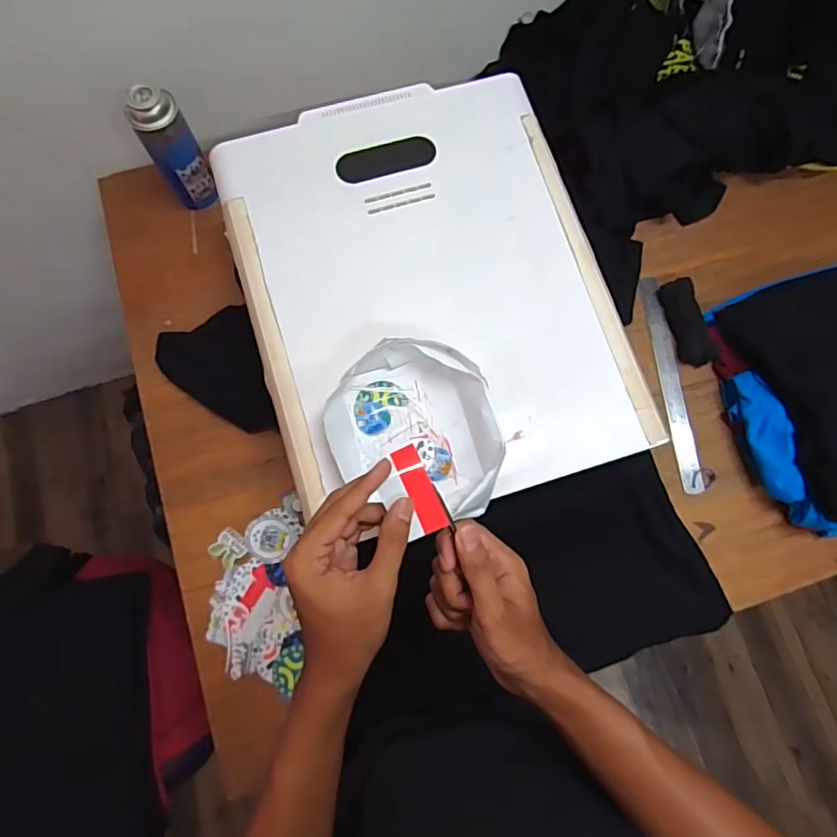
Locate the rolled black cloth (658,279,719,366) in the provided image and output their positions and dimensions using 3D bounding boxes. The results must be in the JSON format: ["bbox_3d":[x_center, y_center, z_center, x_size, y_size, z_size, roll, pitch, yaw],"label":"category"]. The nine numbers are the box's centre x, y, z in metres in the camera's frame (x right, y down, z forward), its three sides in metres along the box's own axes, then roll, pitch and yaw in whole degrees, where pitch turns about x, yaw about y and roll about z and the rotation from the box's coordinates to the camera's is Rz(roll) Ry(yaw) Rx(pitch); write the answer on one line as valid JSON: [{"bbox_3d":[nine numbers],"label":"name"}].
[{"bbox_3d":[0.391,-0.139,0.756,0.049,0.029,0.132,-9,75,-4],"label":"rolled black cloth"}]

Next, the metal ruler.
[{"bbox_3d":[0.362,-0.055,0.747,0.033,0.008,0.319,-6,77,6],"label":"metal ruler"}]

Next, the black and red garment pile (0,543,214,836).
[{"bbox_3d":[-0.563,0.487,0.834,0.408,0.137,0.520,-8,77,-4],"label":"black and red garment pile"}]

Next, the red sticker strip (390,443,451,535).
[{"bbox_3d":[0.001,0.052,0.382,0.020,0.004,0.065,-24,97,-4],"label":"red sticker strip"}]

